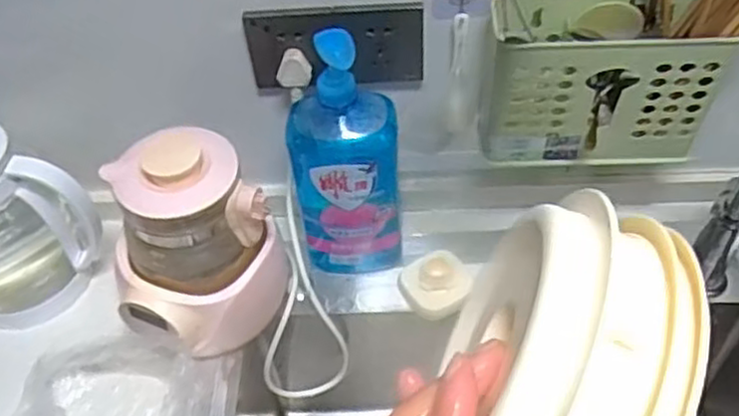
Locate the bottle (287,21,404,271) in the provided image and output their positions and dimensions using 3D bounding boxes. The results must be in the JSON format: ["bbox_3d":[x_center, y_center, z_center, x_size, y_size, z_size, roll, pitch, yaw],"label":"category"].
[{"bbox_3d":[-0.024,-0.046,0.738,0.107,0.282,0.082,-8,49,-3],"label":"bottle"}]

